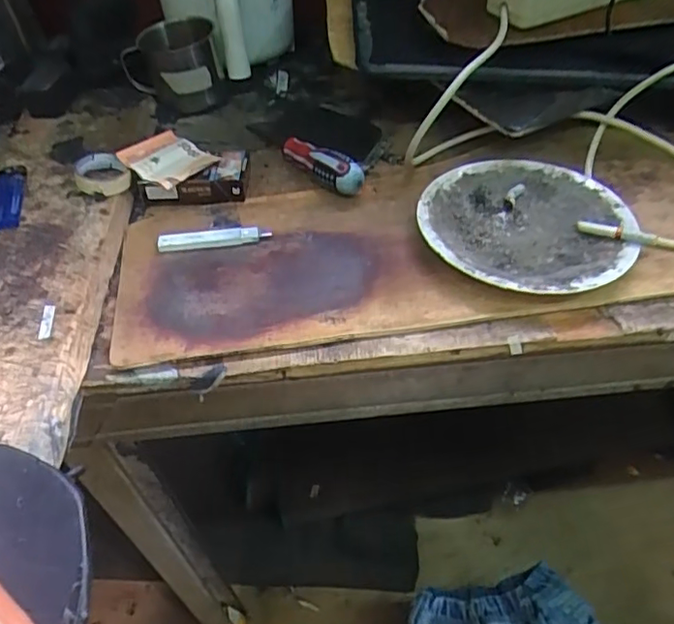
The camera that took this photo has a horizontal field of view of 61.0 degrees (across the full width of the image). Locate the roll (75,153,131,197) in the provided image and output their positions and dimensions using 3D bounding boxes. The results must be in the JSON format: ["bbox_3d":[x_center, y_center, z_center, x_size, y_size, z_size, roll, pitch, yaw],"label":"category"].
[{"bbox_3d":[-0.213,-0.123,0.520,0.044,0.019,0.053,-27,52,-20],"label":"roll"}]

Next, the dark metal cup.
[{"bbox_3d":[-0.180,-0.269,0.630,0.097,0.080,0.067,-5,47,0],"label":"dark metal cup"}]

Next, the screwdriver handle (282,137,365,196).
[{"bbox_3d":[-0.018,-0.139,0.535,0.094,0.028,0.022,31,56,28],"label":"screwdriver handle"}]

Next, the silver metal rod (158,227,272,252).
[{"bbox_3d":[-0.103,-0.064,0.478,0.092,0.011,0.013,-8,48,-3],"label":"silver metal rod"}]

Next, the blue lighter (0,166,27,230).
[{"bbox_3d":[-0.294,-0.104,0.512,0.026,0.015,0.091,-15,48,-10],"label":"blue lighter"}]

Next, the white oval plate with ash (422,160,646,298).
[{"bbox_3d":[0.157,-0.073,0.480,0.166,0.022,0.166,-10,48,-6],"label":"white oval plate with ash"}]

